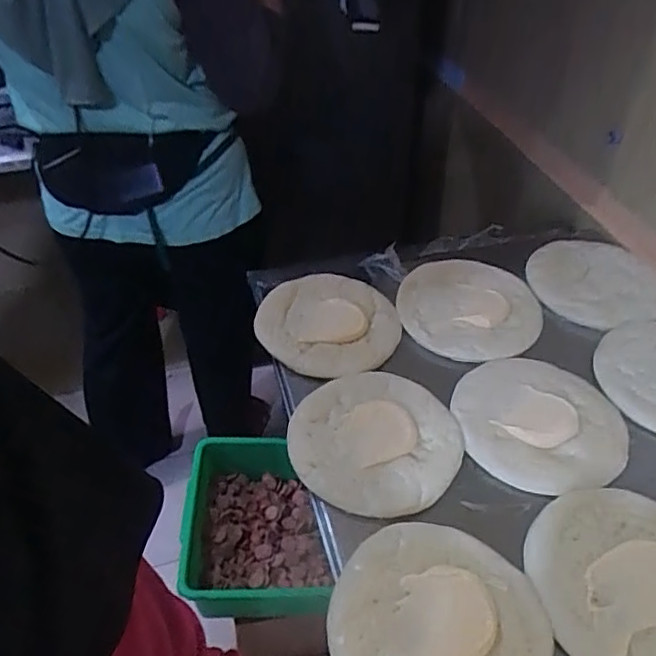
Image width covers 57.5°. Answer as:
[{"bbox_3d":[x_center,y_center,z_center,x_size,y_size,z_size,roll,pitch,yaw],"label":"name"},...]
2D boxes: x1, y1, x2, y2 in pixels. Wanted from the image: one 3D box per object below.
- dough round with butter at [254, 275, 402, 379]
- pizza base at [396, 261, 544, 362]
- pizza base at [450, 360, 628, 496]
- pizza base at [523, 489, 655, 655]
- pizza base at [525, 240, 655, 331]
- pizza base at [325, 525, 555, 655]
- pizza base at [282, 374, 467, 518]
[{"bbox_3d":[-0.001,-0.009,0.857,0.198,0.023,0.195,0,42,0],"label":"dough round with butter"},{"bbox_3d":[0.206,-0.032,0.872,0.202,0.021,0.188,13,43,14],"label":"pizza base"},{"bbox_3d":[0.254,0.108,0.720,0.196,0.013,0.186,13,44,14],"label":"pizza base"},{"bbox_3d":[0.297,0.242,0.578,0.196,0.019,0.200,0,42,0],"label":"pizza base"},{"bbox_3d":[0.410,-0.071,0.915,0.198,0.021,0.179,32,51,31],"label":"pizza base"},{"bbox_3d":[0.102,0.275,0.540,0.191,0.020,0.193,0,42,0],"label":"pizza base"},{"bbox_3d":[0.057,0.123,0.698,0.185,0.020,0.196,0,42,0],"label":"pizza base"}]

